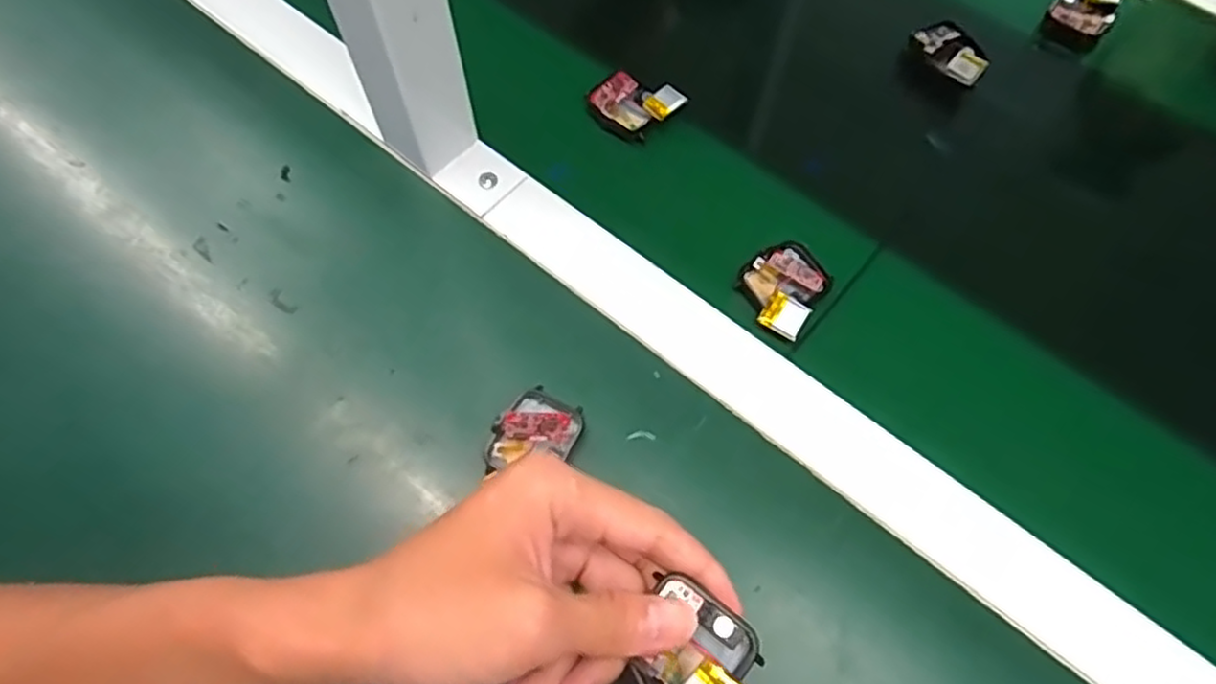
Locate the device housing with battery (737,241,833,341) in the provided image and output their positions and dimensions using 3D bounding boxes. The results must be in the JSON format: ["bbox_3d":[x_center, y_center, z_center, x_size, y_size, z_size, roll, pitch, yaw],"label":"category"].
[{"bbox_3d":[0.093,-0.029,0.377,0.043,0.020,0.054,34,70,13],"label":"device housing with battery"}]

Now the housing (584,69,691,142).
[{"bbox_3d":[0.016,-0.146,0.426,0.047,0.016,0.047,-33,71,-15],"label":"housing"}]

